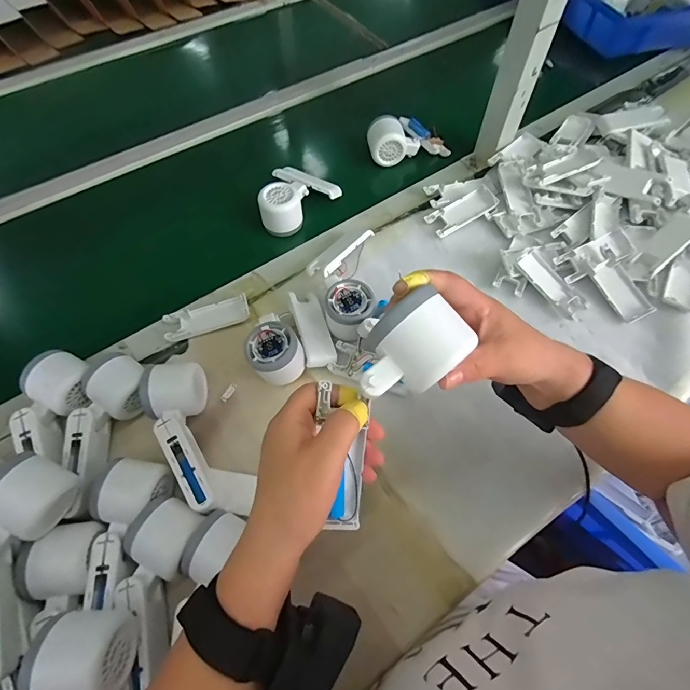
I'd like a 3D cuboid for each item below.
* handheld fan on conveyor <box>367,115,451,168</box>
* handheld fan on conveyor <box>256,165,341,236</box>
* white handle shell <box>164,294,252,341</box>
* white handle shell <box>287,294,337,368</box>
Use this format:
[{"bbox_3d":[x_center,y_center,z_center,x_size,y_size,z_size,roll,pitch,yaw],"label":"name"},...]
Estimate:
[{"bbox_3d":[0.100,-0.355,0.666,0.129,0.049,0.095,-18,63,-10],"label":"handheld fan on conveyor"},{"bbox_3d":[-0.069,-0.217,0.591,0.100,0.054,0.121,13,62,7],"label":"handheld fan on conveyor"},{"bbox_3d":[-0.177,-0.035,0.512,0.105,0.013,0.041,-19,63,-10],"label":"white handle shell"},{"bbox_3d":[-0.040,-0.022,0.490,0.036,0.017,0.103,-14,62,-7],"label":"white handle shell"}]

